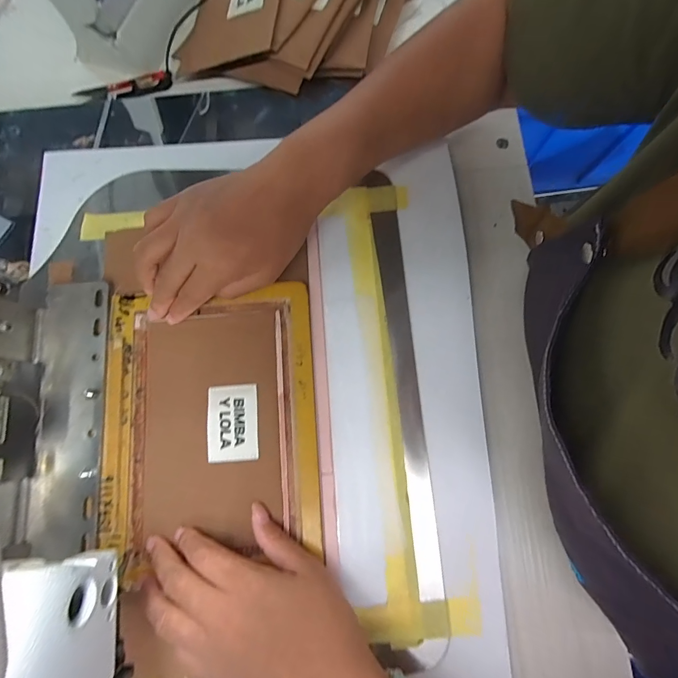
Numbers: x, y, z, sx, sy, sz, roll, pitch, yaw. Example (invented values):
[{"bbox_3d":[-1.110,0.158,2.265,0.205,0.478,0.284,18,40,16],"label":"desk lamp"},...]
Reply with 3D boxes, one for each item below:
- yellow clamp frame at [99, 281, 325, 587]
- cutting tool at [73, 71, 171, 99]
[{"bbox_3d":[-0.101,0.064,0.286,0.165,0.013,0.219,-4,78,-2],"label":"yellow clamp frame"},{"bbox_3d":[-0.230,-0.267,0.379,0.103,0.014,0.018,-9,80,0],"label":"cutting tool"}]

